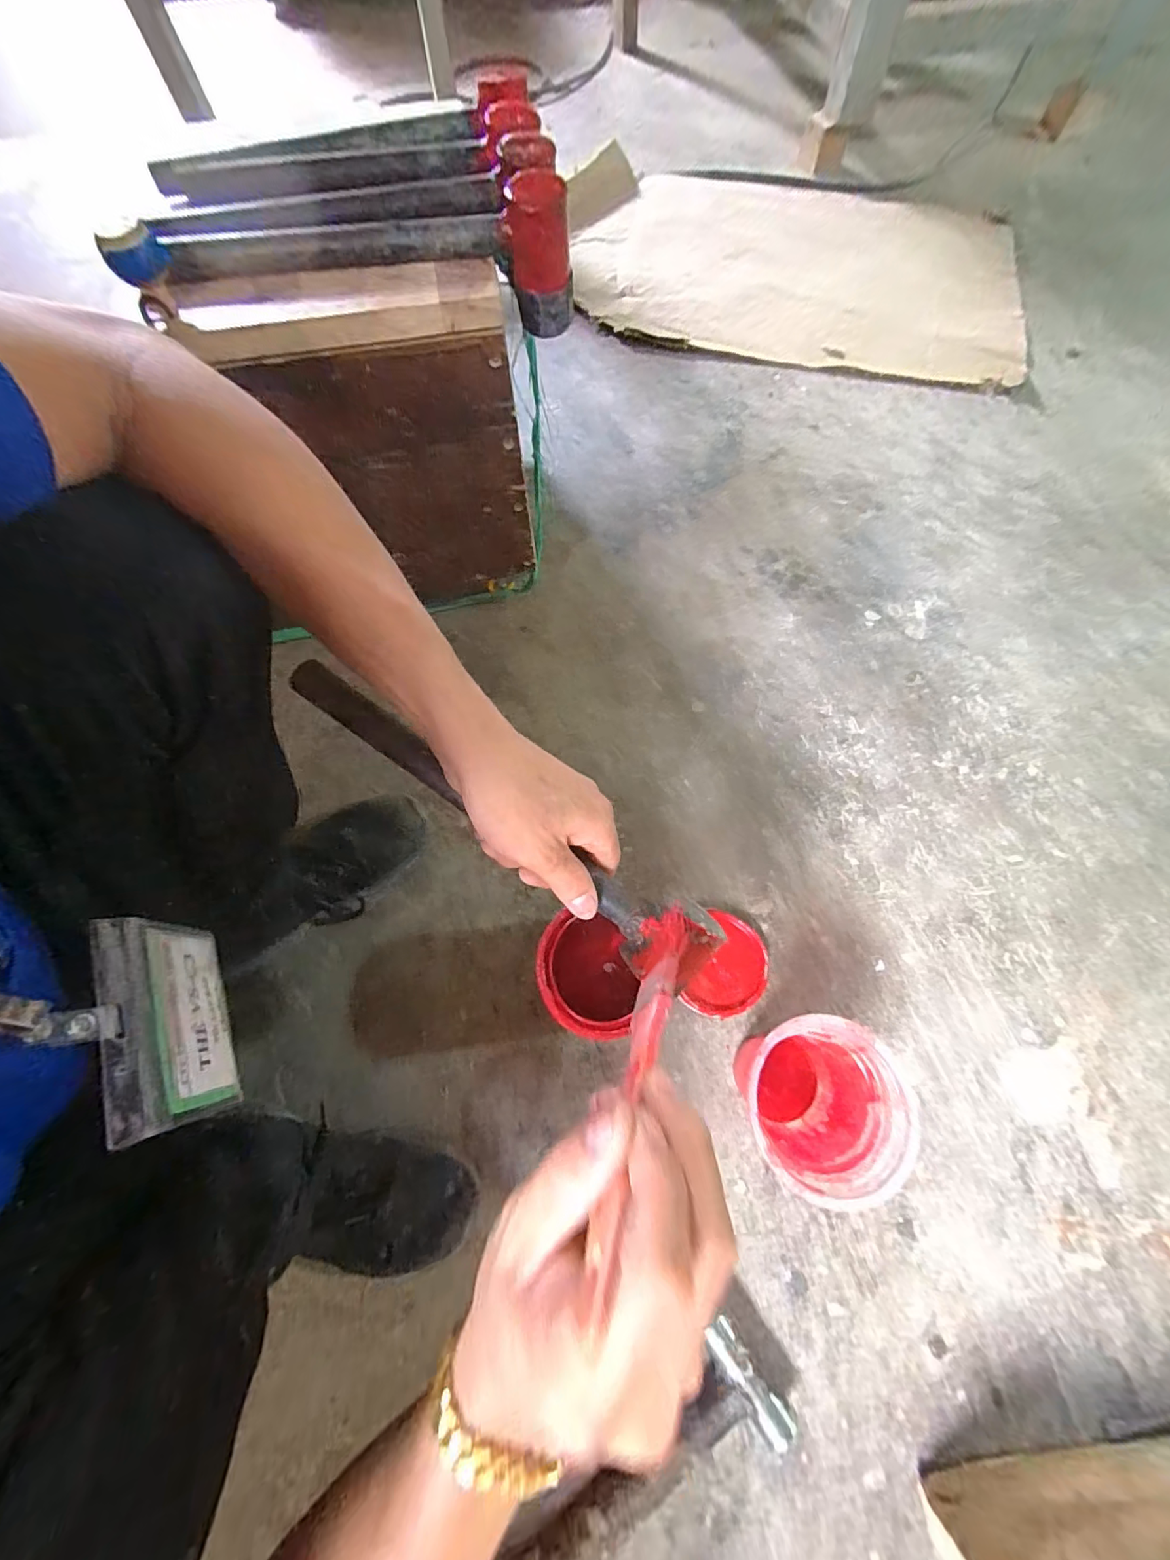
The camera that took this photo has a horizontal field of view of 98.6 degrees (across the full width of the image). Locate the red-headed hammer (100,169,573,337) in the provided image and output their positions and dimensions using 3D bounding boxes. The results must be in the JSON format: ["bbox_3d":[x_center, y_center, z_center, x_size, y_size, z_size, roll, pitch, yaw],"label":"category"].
[{"bbox_3d":[-0.172,-0.395,0.391,0.317,0.082,0.058,-10,70,-4],"label":"red-headed hammer"}]

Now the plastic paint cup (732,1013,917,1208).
[{"bbox_3d":[0.172,0.249,0.408,0.110,0.140,0.103,0,70,0],"label":"plastic paint cup"}]

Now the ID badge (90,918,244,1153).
[{"bbox_3d":[-0.211,0.122,0.258,0.008,0.079,0.100,-22,71,-8],"label":"ID badge"}]

